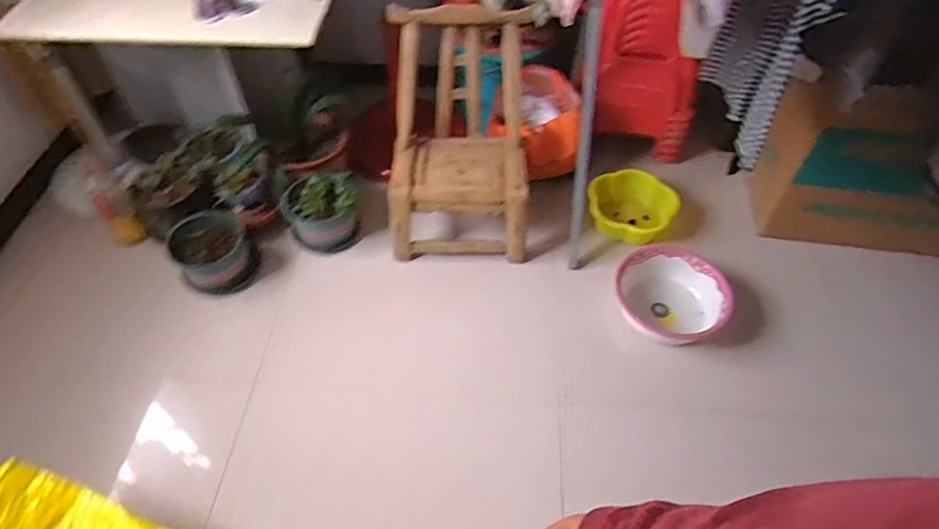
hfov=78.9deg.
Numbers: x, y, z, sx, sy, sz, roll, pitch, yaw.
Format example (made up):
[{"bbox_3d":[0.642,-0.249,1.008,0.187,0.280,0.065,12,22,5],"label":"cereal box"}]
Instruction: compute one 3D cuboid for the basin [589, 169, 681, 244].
[{"bbox_3d":[0.475,-0.175,1.703,0.271,0.140,0.221,10,51,8],"label":"basin"}]

